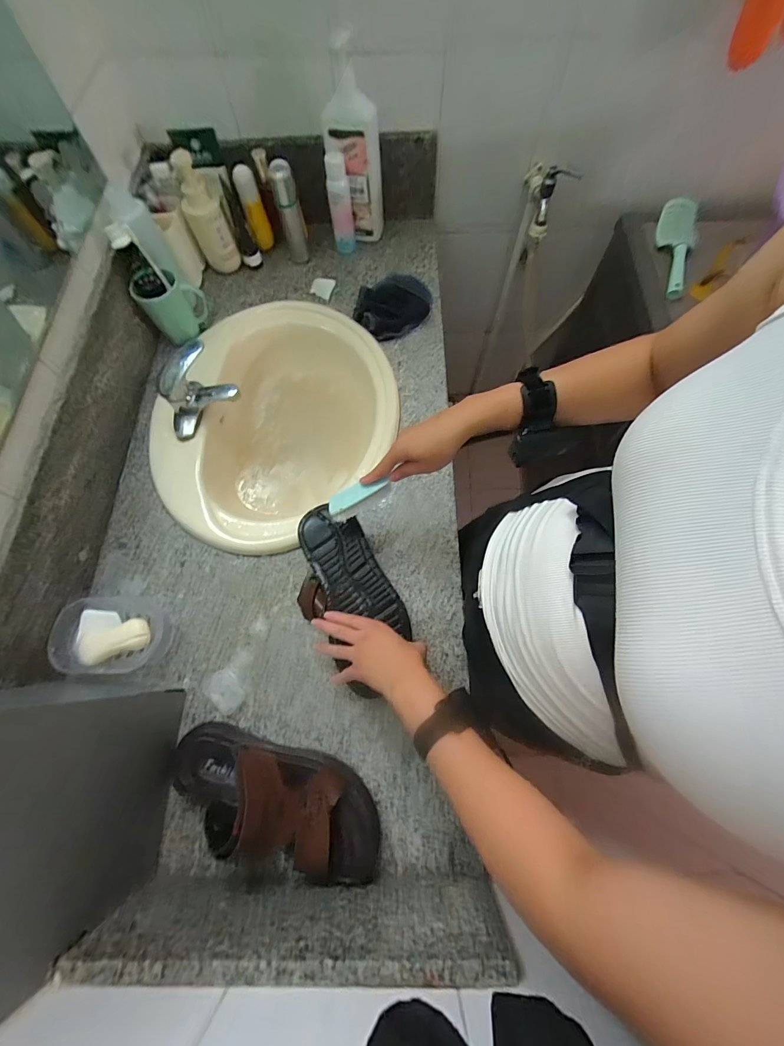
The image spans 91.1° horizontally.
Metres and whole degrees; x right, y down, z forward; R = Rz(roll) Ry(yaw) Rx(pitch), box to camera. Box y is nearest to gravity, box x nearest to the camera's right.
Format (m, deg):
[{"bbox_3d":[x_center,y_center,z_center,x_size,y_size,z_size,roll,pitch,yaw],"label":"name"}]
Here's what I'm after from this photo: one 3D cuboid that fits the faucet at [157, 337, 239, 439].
[{"bbox_3d":[-0.352,-0.232,0.678,0.131,0.100,0.115,-33,74,-10],"label":"faucet"}]

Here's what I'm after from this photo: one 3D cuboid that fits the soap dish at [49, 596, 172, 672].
[{"bbox_3d":[-0.401,0.162,0.561,0.139,0.060,0.103,-1,71,1],"label":"soap dish"}]

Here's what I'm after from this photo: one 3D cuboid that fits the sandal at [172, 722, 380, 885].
[{"bbox_3d":[-0.153,0.347,0.469,0.288,0.095,0.123,15,72,6],"label":"sandal"}]

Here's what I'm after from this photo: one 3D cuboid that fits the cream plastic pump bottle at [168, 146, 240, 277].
[{"bbox_3d":[-0.373,-0.617,0.776,0.075,0.187,0.069,-24,70,-9],"label":"cream plastic pump bottle"}]

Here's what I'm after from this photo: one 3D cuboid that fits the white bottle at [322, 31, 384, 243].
[{"bbox_3d":[-0.074,-0.713,0.757,0.102,0.295,0.073,-3,69,-1],"label":"white bottle"}]

